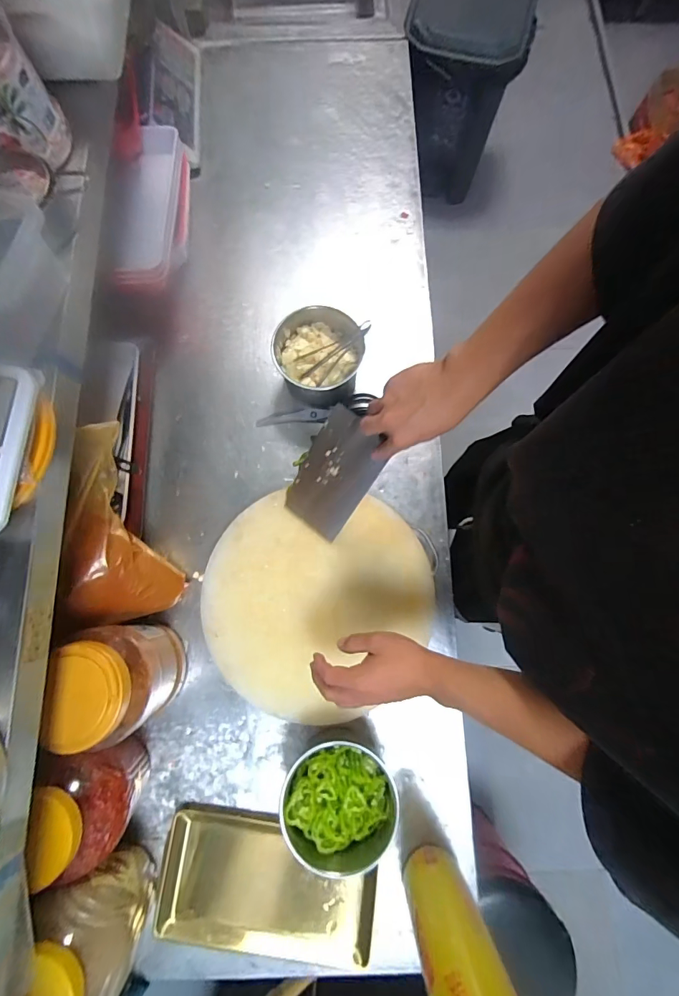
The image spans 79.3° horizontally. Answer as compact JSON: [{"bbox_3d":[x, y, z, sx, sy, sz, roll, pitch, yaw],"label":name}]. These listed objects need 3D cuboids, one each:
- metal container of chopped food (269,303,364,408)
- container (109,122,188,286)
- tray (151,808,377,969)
[{"bbox_3d":[-0.038,-0.248,0.721,0.142,0.090,0.141,0,78,0],"label":"metal container of chopped food"},{"bbox_3d":[-0.344,-0.522,0.745,0.107,0.087,0.280,-1,78,0],"label":"container"},{"bbox_3d":[-0.109,0.587,0.631,0.321,0.042,0.182,7,78,2],"label":"tray"}]

